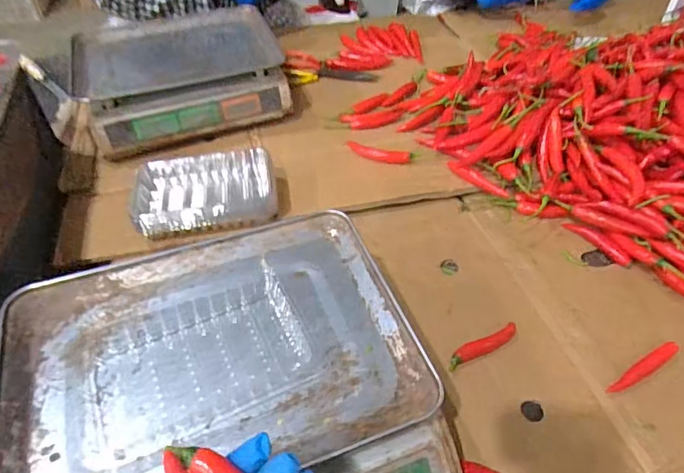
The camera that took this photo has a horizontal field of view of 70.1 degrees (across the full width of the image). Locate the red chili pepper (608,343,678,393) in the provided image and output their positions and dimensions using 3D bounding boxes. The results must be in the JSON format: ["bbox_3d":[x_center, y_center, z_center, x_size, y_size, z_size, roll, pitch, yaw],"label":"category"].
[{"bbox_3d":[0.325,0.141,0.523,0.106,0.018,0.017,-25,53,-22],"label":"red chili pepper"}]

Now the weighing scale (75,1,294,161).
[{"bbox_3d":[-0.286,-0.292,0.875,0.321,0.098,0.321,-15,50,-15],"label":"weighing scale"}]

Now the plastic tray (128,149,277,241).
[{"bbox_3d":[-0.188,-0.061,0.682,0.189,0.050,0.132,-10,48,-10],"label":"plastic tray"}]

